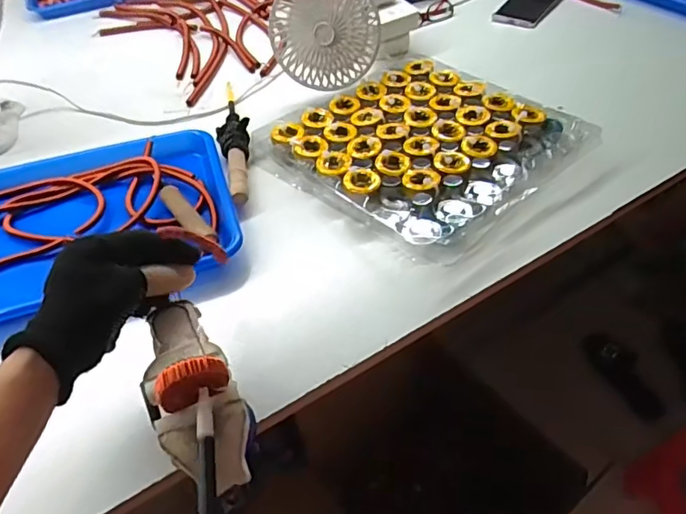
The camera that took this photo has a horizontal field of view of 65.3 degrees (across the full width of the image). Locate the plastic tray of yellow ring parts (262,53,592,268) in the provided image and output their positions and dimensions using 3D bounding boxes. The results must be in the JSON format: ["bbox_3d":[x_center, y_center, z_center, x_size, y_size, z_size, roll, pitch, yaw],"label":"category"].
[{"bbox_3d":[0.091,-0.138,0.635,0.276,0.036,0.292,-31,51,-25],"label":"plastic tray of yellow ring parts"}]

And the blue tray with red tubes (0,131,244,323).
[{"bbox_3d":[-0.287,-0.045,0.576,0.326,0.033,0.250,-13,46,-10],"label":"blue tray with red tubes"}]

